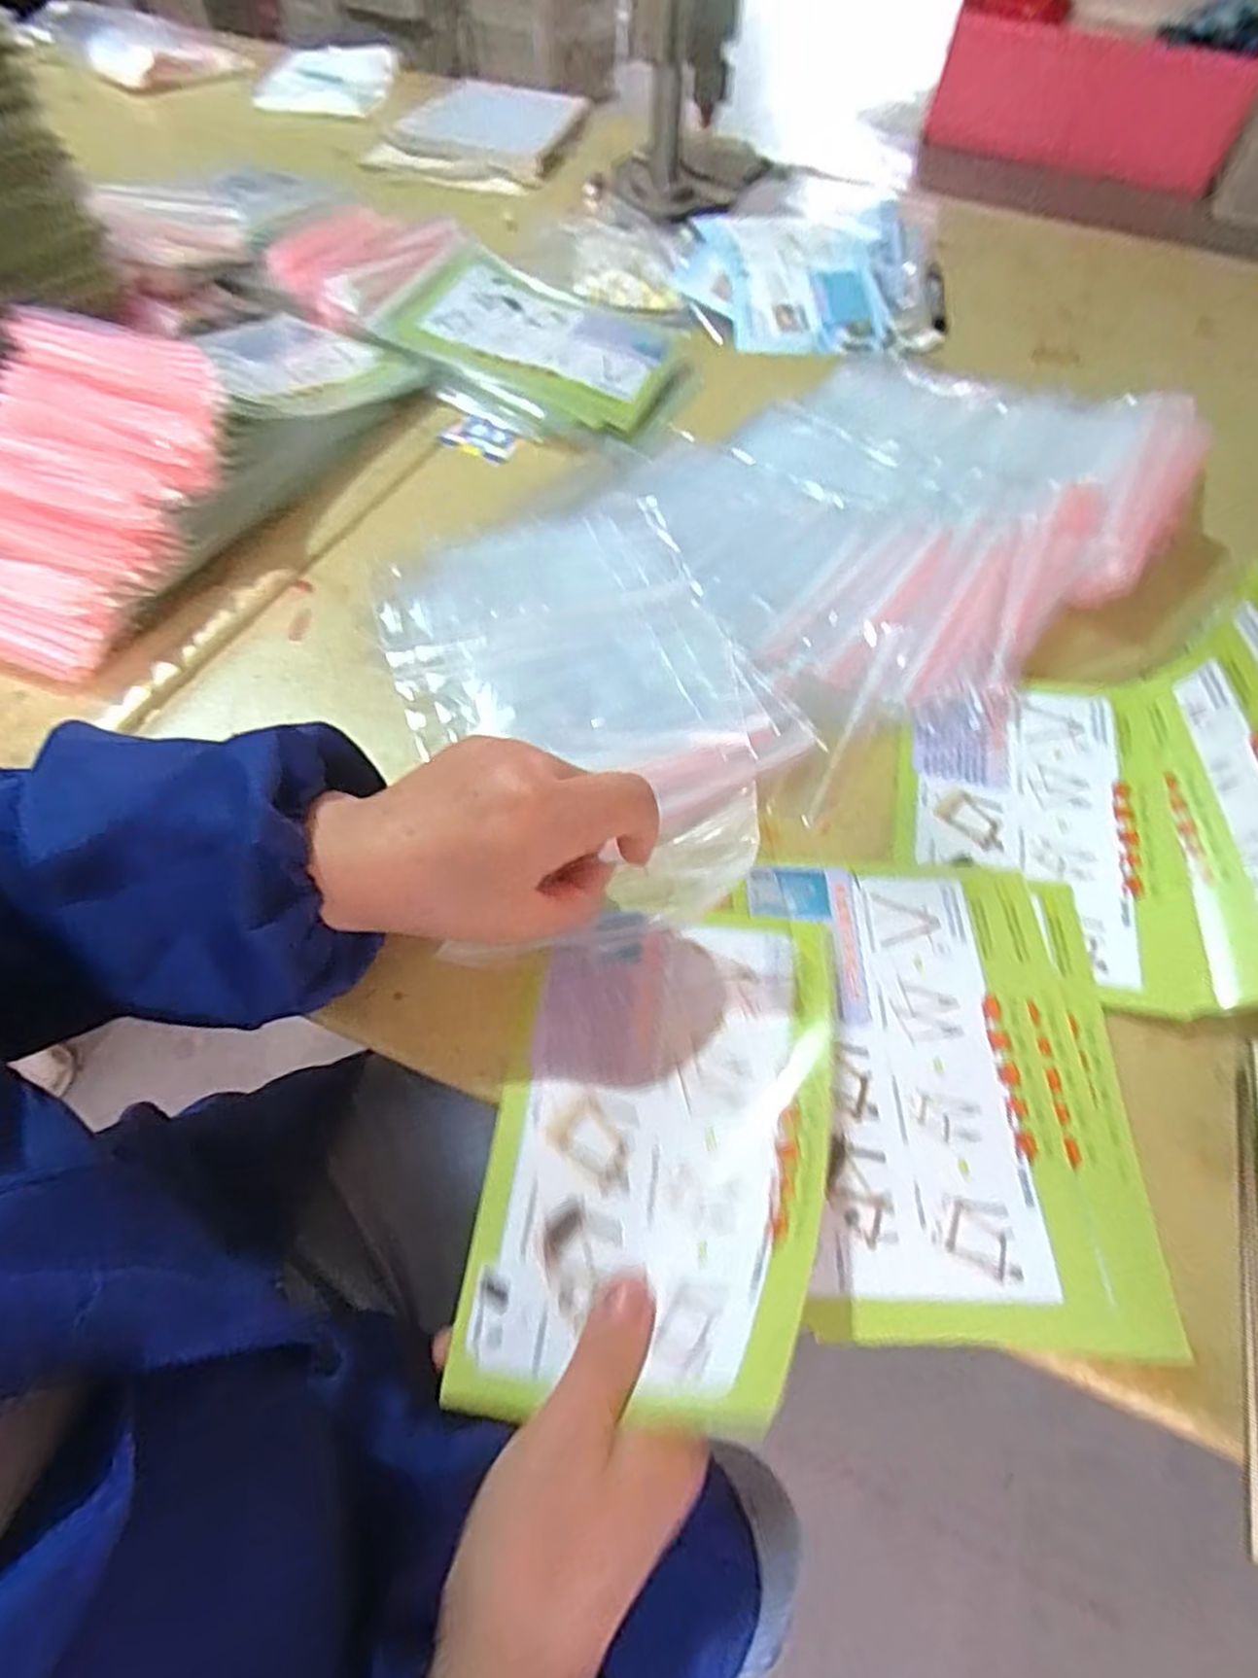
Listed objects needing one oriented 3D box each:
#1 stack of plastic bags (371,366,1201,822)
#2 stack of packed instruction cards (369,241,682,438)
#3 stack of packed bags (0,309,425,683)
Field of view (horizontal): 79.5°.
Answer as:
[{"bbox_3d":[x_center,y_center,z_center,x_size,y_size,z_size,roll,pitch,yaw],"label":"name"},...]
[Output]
[{"bbox_3d":[0.119,-0.208,0.515,0.573,0.043,0.316,-31,65,-20],"label":"stack of plastic bags"},{"bbox_3d":[-0.083,-0.425,0.643,0.229,0.020,0.179,18,61,-2],"label":"stack of packed instruction cards"},{"bbox_3d":[-0.314,-0.279,0.509,0.168,0.093,0.379,23,60,10],"label":"stack of packed bags"}]

